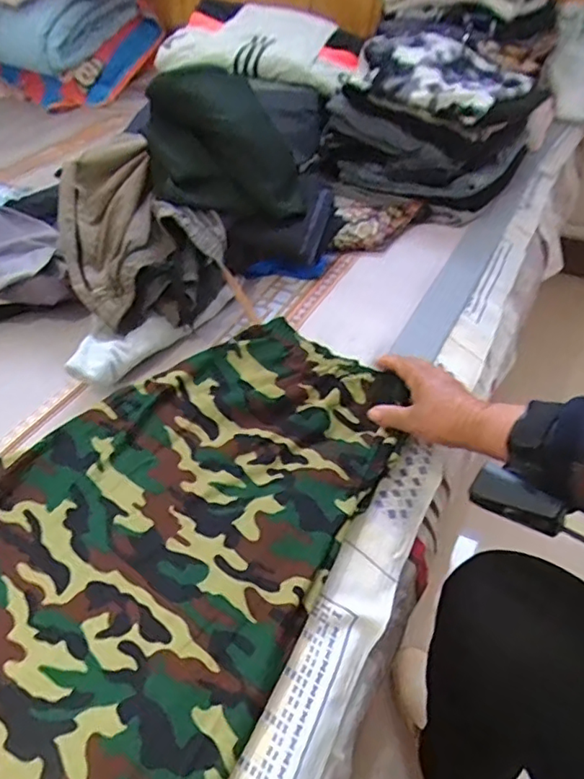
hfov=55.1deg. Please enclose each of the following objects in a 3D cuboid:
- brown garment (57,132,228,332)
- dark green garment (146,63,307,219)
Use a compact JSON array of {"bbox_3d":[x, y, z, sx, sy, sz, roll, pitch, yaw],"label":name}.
[{"bbox_3d":[-0.183,-0.185,0.682,0.184,0.132,0.254,-18,48,-16],"label":"brown garment"},{"bbox_3d":[-0.082,-0.305,0.702,0.184,0.139,0.152,-4,45,-1],"label":"dark green garment"}]

